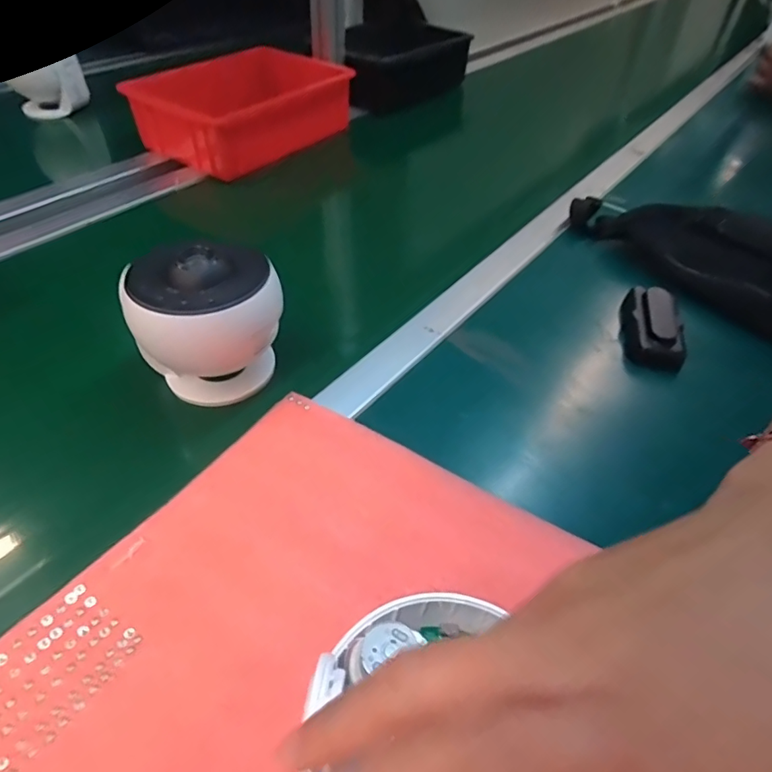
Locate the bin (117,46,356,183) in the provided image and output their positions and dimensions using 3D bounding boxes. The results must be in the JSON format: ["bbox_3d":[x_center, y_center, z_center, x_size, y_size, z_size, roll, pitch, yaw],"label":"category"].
[{"bbox_3d":[-0.210,-0.433,0.797,0.190,0.082,0.295,27,48,21],"label":"bin"}]

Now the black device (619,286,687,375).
[{"bbox_3d":[0.265,-0.059,0.508,0.047,0.035,0.119,10,45,5],"label":"black device"}]

